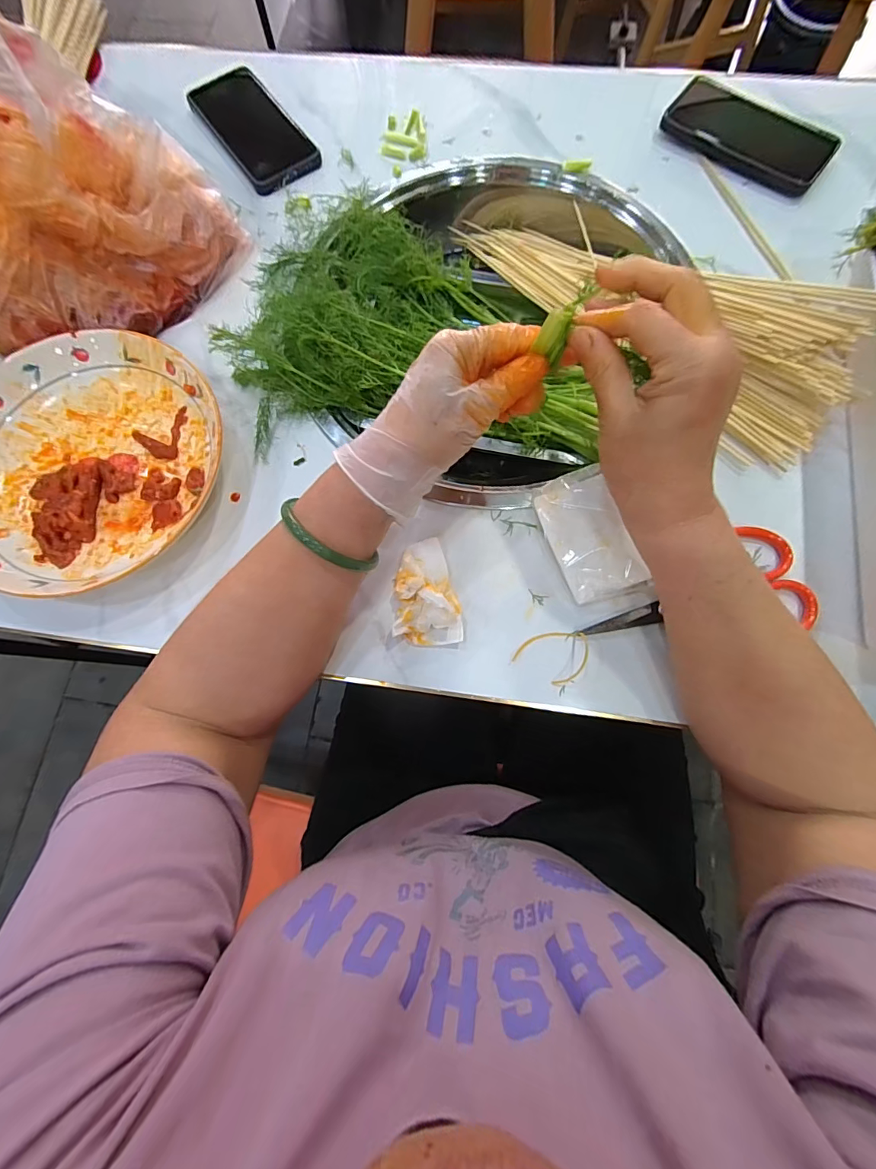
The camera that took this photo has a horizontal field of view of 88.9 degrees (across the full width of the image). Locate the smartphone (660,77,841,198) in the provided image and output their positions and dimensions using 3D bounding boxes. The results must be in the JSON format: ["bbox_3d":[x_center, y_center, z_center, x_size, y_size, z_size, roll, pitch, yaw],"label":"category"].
[{"bbox_3d":[0.312,-0.451,0.449,0.159,0.018,0.071,35,79,9],"label":"smartphone"}]

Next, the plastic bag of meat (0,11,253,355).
[{"bbox_3d":[-0.315,-0.333,0.359,0.238,0.181,0.171,-23,76,-4],"label":"plastic bag of meat"}]

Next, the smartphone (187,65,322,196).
[{"bbox_3d":[-0.200,-0.496,0.482,0.081,0.014,0.169,-35,77,-7],"label":"smartphone"}]

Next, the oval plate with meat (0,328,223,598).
[{"bbox_3d":[-0.294,-0.104,0.373,0.214,0.036,0.226,33,79,9],"label":"oval plate with meat"}]

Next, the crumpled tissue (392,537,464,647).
[{"bbox_3d":[-0.007,0.005,0.351,0.050,0.020,0.081,0,76,2],"label":"crumpled tissue"}]

